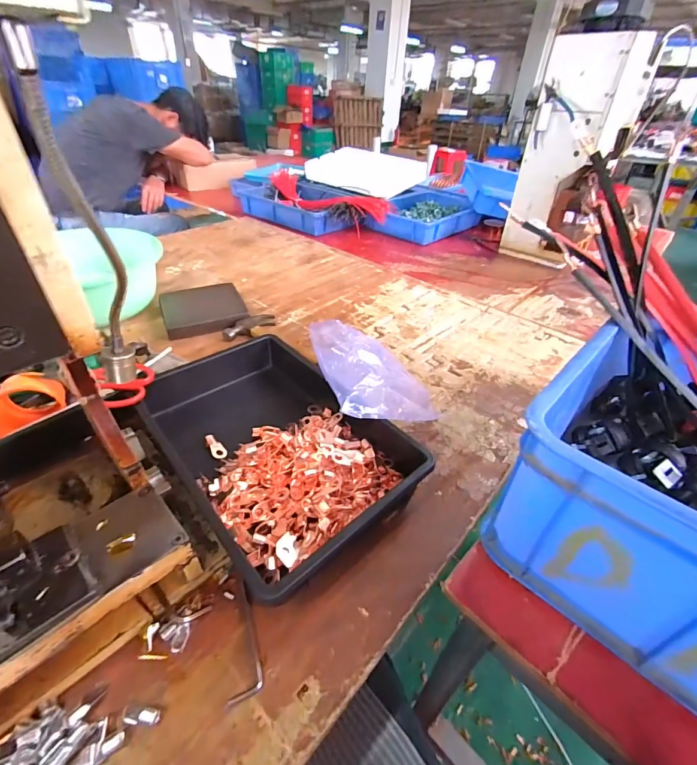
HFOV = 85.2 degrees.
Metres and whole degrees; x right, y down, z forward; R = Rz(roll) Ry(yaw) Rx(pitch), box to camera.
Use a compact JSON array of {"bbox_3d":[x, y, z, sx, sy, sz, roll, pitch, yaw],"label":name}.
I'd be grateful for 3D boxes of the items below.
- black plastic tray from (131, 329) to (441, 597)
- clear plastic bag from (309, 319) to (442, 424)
[{"bbox_3d":[-0.098,0.058,0.522,0.266,0.056,0.396,-24,45,-31],"label":"black plastic tray"},{"bbox_3d":[0.037,-0.018,0.601,0.168,0.082,0.235,-9,39,-16],"label":"clear plastic bag"}]

